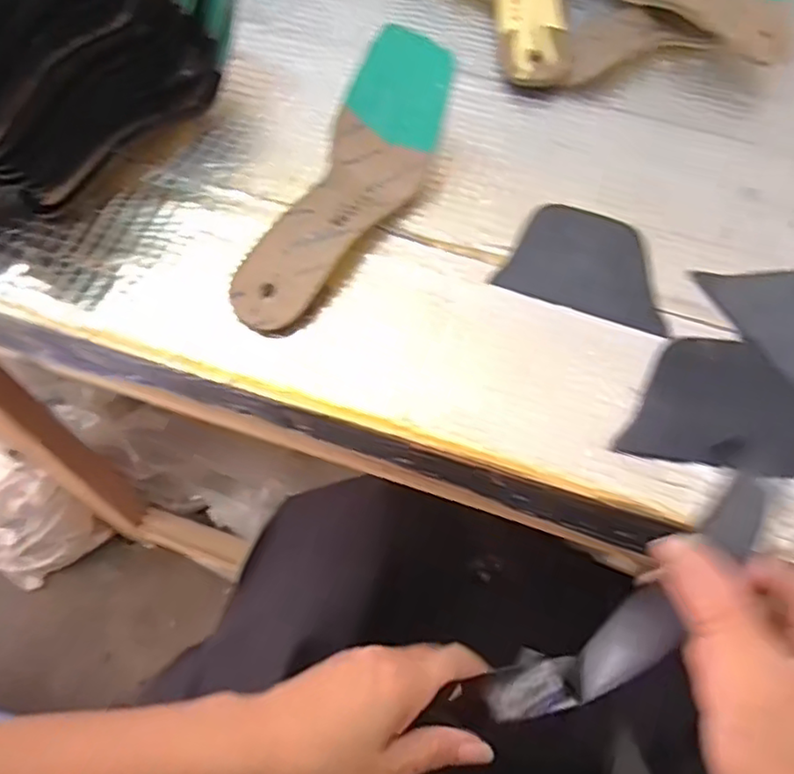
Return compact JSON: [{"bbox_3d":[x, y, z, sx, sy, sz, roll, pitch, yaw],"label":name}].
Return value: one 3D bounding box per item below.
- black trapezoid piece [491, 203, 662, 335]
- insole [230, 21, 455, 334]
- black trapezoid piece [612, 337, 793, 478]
[{"bbox_3d":[0.133,-0.086,0.453,0.106,0.004,0.082,19,63,9],"label":"black trapezoid piece"},{"bbox_3d":[-0.034,-0.137,0.435,0.073,0.061,0.222,23,64,11],"label":"insole"},{"bbox_3d":[0.196,0.008,0.401,0.109,0.009,0.087,7,63,4],"label":"black trapezoid piece"}]

